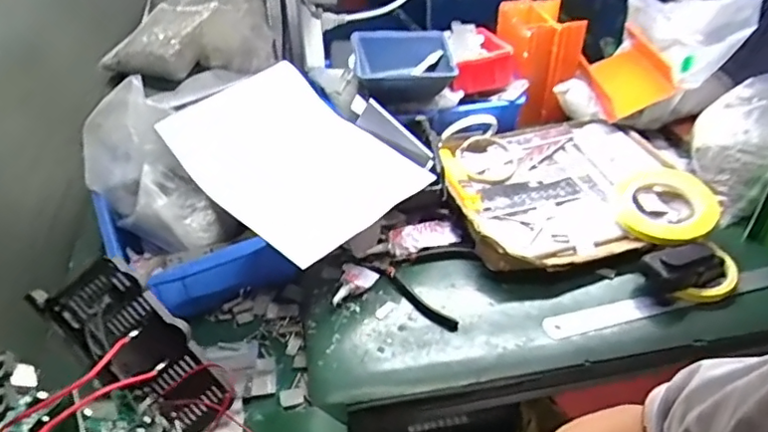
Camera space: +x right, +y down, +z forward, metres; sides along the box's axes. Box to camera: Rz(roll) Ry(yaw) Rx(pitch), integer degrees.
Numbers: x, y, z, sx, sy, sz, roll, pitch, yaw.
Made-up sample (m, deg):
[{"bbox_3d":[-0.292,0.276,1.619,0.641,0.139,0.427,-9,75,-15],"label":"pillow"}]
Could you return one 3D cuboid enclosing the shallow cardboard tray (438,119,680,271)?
[{"bbox_3d":[0.247,-0.035,0.801,0.322,0.050,0.266,-11,41,-9],"label":"shallow cardboard tray"}]

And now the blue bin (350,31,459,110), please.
[{"bbox_3d":[0.028,-0.208,0.845,0.138,0.075,0.130,-5,40,-3],"label":"blue bin"}]

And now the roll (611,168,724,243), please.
[{"bbox_3d":[0.359,-0.010,0.744,0.128,0.037,0.128,20,45,24],"label":"roll"}]

